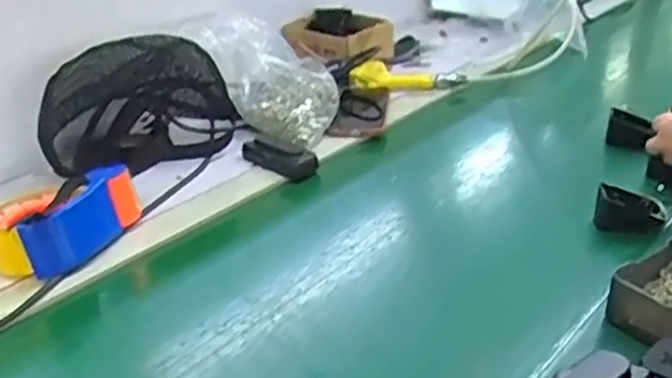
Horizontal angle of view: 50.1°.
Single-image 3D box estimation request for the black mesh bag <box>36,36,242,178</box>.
[{"bbox_3d":[-0.258,-0.125,0.942,0.229,0.146,0.143,-10,28,-8],"label":"black mesh bag"}]

